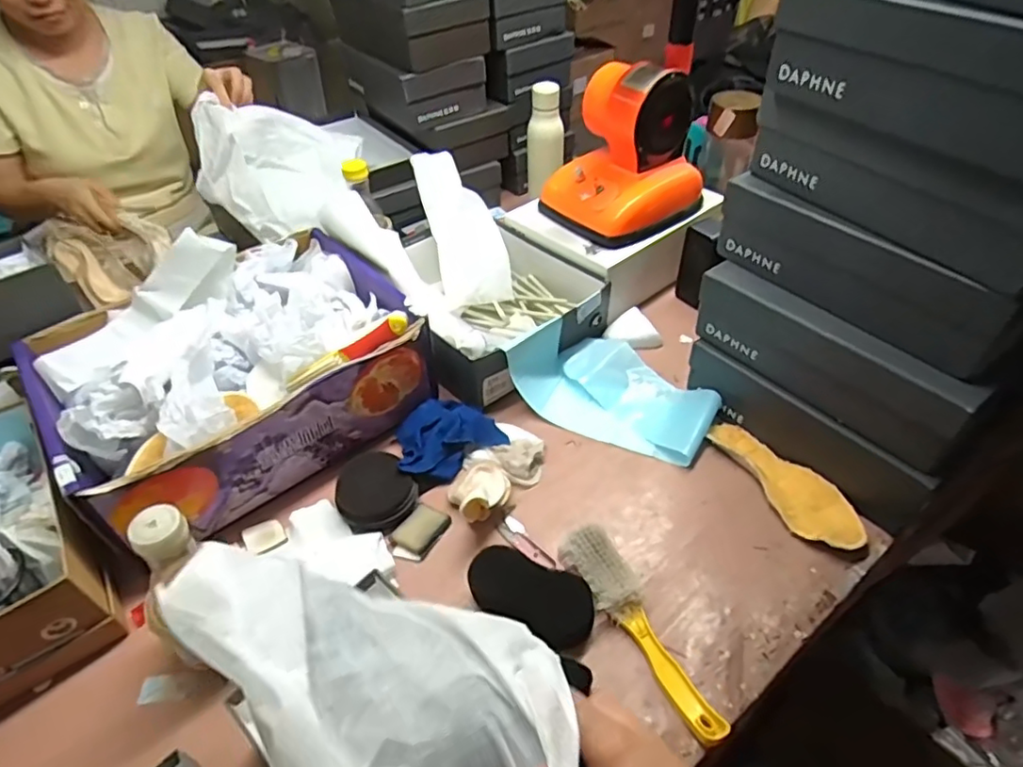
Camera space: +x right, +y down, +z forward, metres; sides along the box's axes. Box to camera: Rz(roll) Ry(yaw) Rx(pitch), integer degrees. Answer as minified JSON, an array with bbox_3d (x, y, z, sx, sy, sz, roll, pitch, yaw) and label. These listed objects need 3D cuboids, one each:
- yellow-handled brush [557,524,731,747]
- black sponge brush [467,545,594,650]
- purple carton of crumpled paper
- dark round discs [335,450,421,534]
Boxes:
[{"bbox_3d":[0.125,0.231,0.587,0.049,0.034,0.223,-23,48,-20],"label":"yellow-handled brush"},{"bbox_3d":[0.020,0.211,0.611,0.126,0.034,0.061,21,49,22],"label":"black sponge brush"},{"bbox_3d":[-0.341,-0.021,0.759,0.401,0.162,0.308,-30,51,-26],"label":"purple carton of crumpled paper"},{"bbox_3d":[-0.159,0.126,0.704,0.087,0.038,0.082,-1,44,1],"label":"dark round discs"}]

